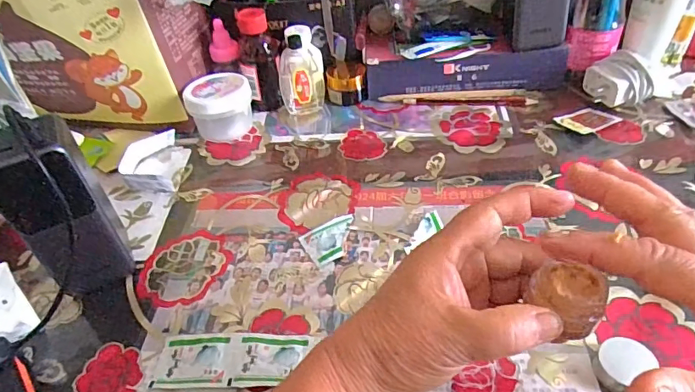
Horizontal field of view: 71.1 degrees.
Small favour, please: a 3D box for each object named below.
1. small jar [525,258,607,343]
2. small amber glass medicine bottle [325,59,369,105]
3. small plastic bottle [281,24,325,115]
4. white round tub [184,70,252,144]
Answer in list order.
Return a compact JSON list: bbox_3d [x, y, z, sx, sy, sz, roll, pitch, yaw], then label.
[{"bbox_3d":[0.102,0.049,0.223,0.033,0.024,0.026,3,44,11],"label":"small jar"},{"bbox_3d":[0.000,-0.131,0.564,0.046,0.031,0.048,-6,43,1],"label":"small amber glass medicine bottle"},{"bbox_3d":[-0.050,-0.135,0.531,0.045,0.088,0.040,-6,43,1],"label":"small plastic bottle"},{"bbox_3d":[-0.135,-0.095,0.521,0.067,0.053,0.070,-17,44,-10],"label":"white round tub"}]

